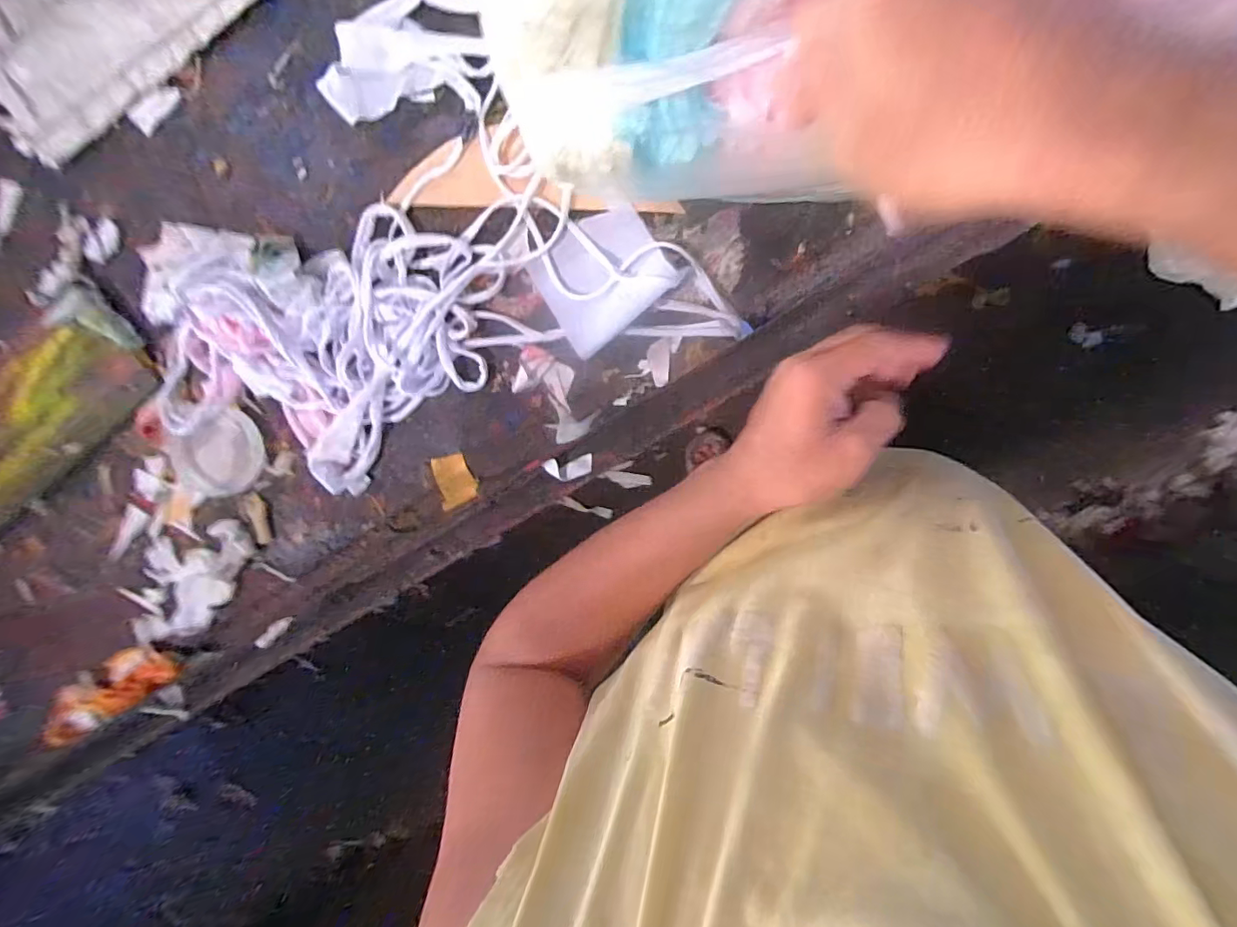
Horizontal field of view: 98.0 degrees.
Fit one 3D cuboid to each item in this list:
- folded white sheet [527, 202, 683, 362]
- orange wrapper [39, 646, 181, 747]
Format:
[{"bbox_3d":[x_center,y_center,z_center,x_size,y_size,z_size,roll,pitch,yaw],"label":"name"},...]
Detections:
[{"bbox_3d":[-0.016,-0.168,0.480,0.110,0.025,0.099,-35,91,8],"label":"folded white sheet"},{"bbox_3d":[-0.567,0.251,0.598,0.161,0.039,0.060,-32,91,8],"label":"orange wrapper"}]

